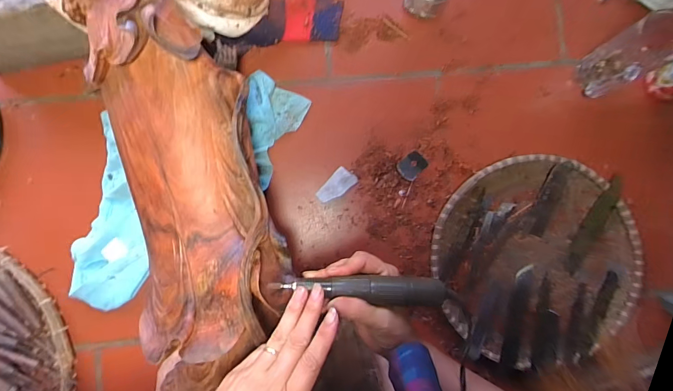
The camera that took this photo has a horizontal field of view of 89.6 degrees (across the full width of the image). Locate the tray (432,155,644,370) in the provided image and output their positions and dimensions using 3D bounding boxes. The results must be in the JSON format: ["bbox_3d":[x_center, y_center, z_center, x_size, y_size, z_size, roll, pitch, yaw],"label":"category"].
[{"bbox_3d":[0.323,0.105,0.548,0.314,0.042,0.325,0,88,-3],"label":"tray"}]

